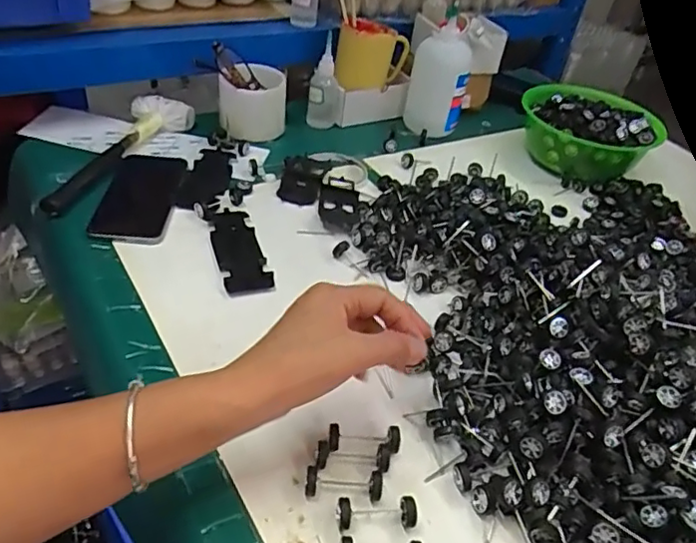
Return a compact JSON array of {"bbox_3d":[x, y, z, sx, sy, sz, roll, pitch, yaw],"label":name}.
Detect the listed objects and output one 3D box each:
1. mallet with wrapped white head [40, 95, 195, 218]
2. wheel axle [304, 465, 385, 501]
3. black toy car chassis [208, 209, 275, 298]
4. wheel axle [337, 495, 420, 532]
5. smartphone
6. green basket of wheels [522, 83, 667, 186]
[{"bbox_3d":[-0.282,-0.145,0.699,0.062,0.031,0.253,19,41,11],"label":"mallet with wrapped white head"},{"bbox_3d":[-0.002,0.148,0.406,0.055,0.017,0.019,4,40,-6],"label":"wheel axle"},{"bbox_3d":[-0.112,-0.023,0.594,0.046,0.009,0.128,-8,43,-20],"label":"black toy car chassis"},{"bbox_3d":[0.020,0.162,0.391,0.054,0.013,0.019,2,40,-9],"label":"wheel axle"},{"bbox_3d":[-0.228,-0.085,0.645,0.071,0.015,0.161,5,40,-5],"label":"smartphone"},{"bbox_3d":[0.332,-0.195,0.822,0.148,0.075,0.151,-2,42,-7],"label":"green basket of wheels"}]

